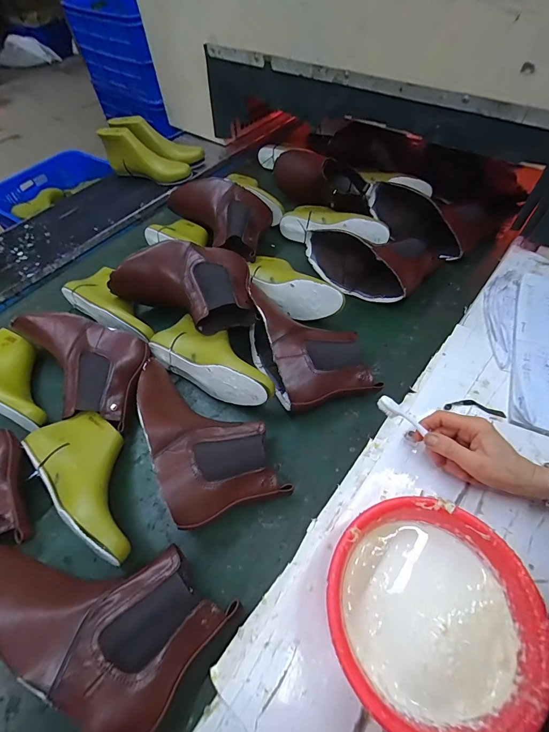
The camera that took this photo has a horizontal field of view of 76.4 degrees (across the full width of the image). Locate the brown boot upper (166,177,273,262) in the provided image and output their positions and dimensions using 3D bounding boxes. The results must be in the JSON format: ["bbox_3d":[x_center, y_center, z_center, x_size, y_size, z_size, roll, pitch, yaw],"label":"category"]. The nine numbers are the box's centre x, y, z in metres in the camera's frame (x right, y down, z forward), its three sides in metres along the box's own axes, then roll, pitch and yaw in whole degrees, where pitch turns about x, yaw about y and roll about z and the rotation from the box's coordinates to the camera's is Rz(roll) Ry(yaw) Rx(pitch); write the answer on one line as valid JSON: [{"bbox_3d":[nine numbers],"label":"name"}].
[{"bbox_3d":[-0.120,-0.327,0.763,0.224,0.092,0.159,18,60,15],"label":"brown boot upper"}]

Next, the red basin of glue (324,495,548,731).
[{"bbox_3d":[0.146,0.239,0.348,0.186,0.076,0.184,-2,57,3],"label":"red basin of glue"}]

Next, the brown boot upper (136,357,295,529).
[{"bbox_3d":[-0.099,0.085,0.489,0.141,0.091,0.241,-23,58,-11],"label":"brown boot upper"}]

